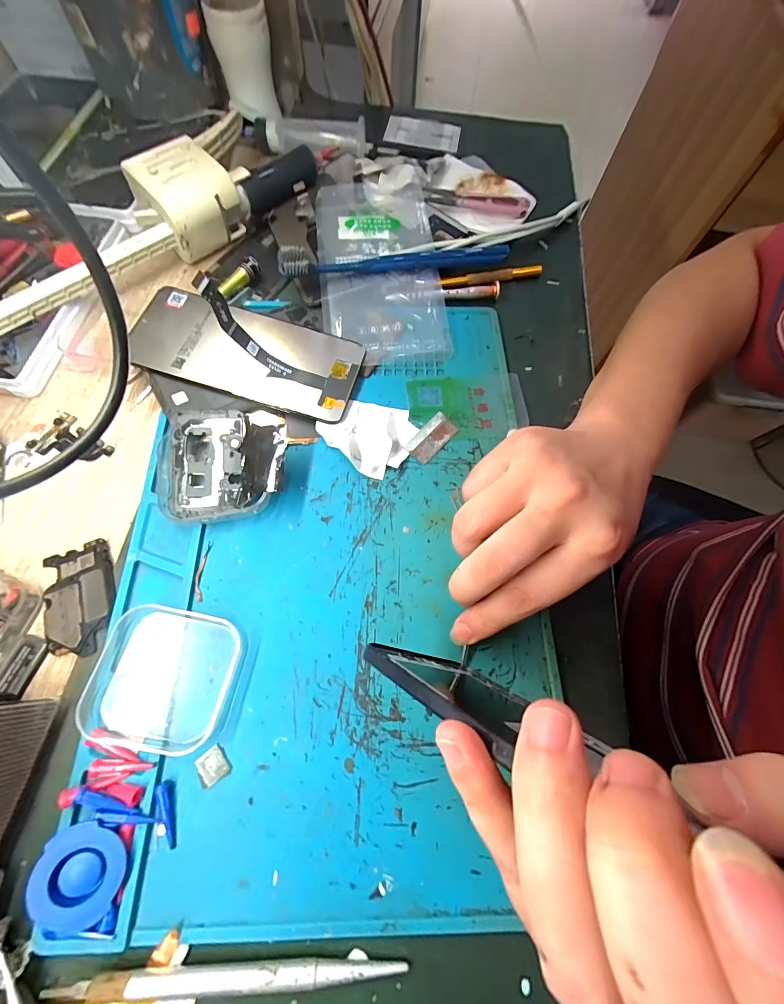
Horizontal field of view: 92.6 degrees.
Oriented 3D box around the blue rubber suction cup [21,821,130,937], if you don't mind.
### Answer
[{"bbox_3d":[-0.137,0.163,0.164,0.034,0.009,0.034,6,71,-19],"label":"blue rubber suction cup"}]

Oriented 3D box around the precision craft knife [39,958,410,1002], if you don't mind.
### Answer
[{"bbox_3d":[-0.067,0.201,0.158,0.145,0.009,0.008,2,68,-2],"label":"precision craft knife"}]

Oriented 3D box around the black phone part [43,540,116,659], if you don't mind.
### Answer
[{"bbox_3d":[-0.181,0.056,0.217,0.037,0.006,0.064,-21,71,-11],"label":"black phone part"}]

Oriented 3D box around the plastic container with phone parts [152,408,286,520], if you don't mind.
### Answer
[{"bbox_3d":[-0.106,-0.023,0.236,0.075,0.025,0.066,-4,69,-5],"label":"plastic container with phone parts"}]

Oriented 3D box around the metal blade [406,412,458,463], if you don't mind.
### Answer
[{"bbox_3d":[0.028,-0.045,0.261,0.020,0.004,0.038,41,76,9],"label":"metal blade"}]

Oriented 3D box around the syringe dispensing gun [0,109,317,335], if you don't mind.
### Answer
[{"bbox_3d":[-0.182,-0.218,0.293,0.078,0.047,0.305,37,71,11],"label":"syringe dispensing gun"}]

